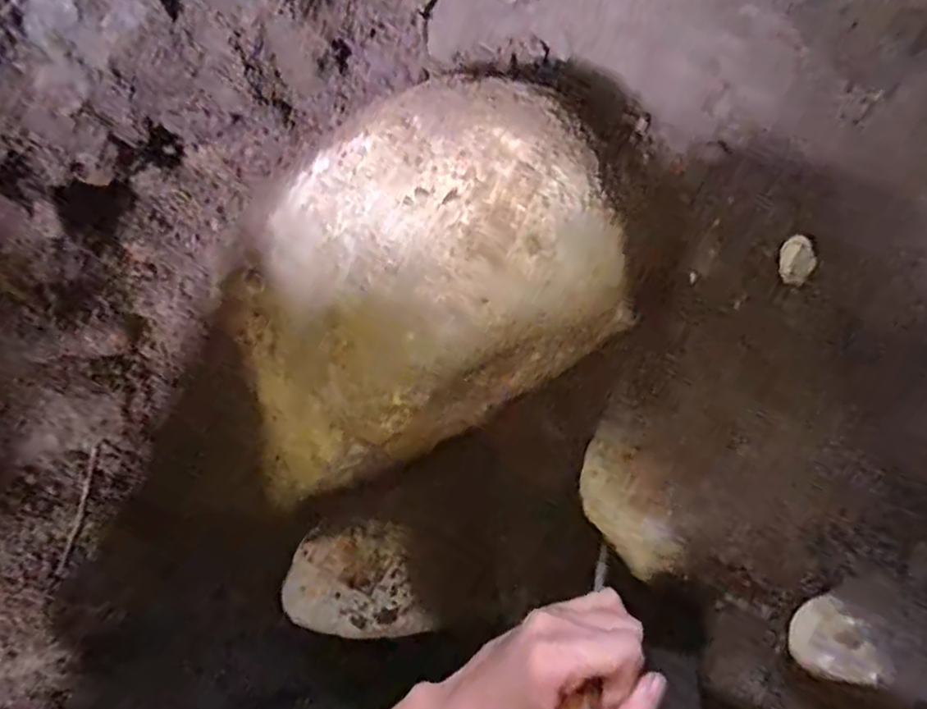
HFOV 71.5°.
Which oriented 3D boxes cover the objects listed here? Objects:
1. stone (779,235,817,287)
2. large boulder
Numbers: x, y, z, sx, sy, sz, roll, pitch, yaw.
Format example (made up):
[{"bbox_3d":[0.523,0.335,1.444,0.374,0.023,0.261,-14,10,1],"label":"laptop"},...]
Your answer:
[{"bbox_3d":[0.222,-0.064,0.429,0.024,0.032,0.015,-6,22,1],"label":"stone"},{"bbox_3d":[-0.038,-0.056,0.442,0.274,0.187,0.198,-17,65,-9],"label":"large boulder"}]

